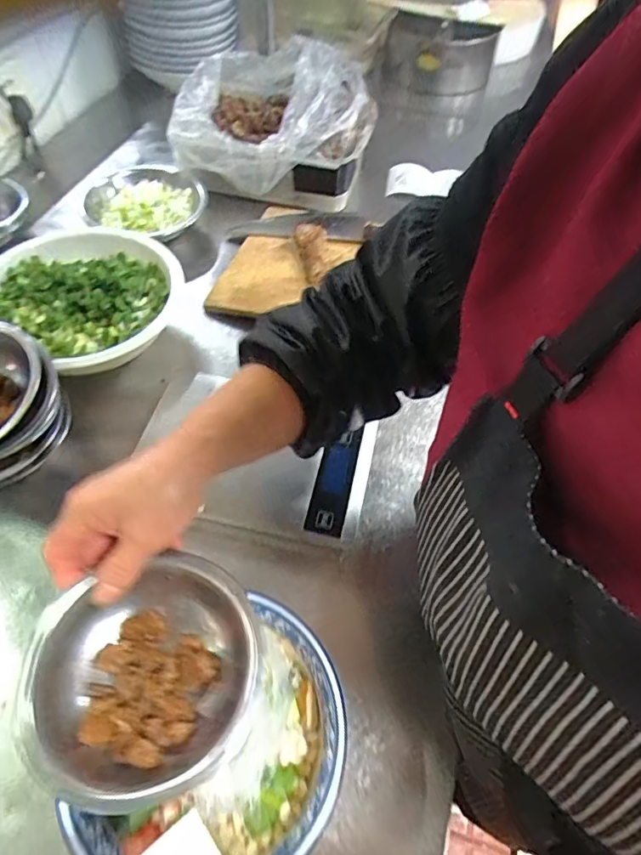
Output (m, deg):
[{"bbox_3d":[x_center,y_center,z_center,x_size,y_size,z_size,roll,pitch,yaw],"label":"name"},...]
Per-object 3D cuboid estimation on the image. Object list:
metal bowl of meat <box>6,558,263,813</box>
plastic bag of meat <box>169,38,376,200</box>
[{"bbox_3d":[-0.105,0.148,0.308,0.121,0.052,0.128,1,55,-2],"label":"metal bowl of meat"},{"bbox_3d":[-0.065,-0.472,0.759,0.280,0.103,0.263,10,56,4],"label":"plastic bag of meat"}]

